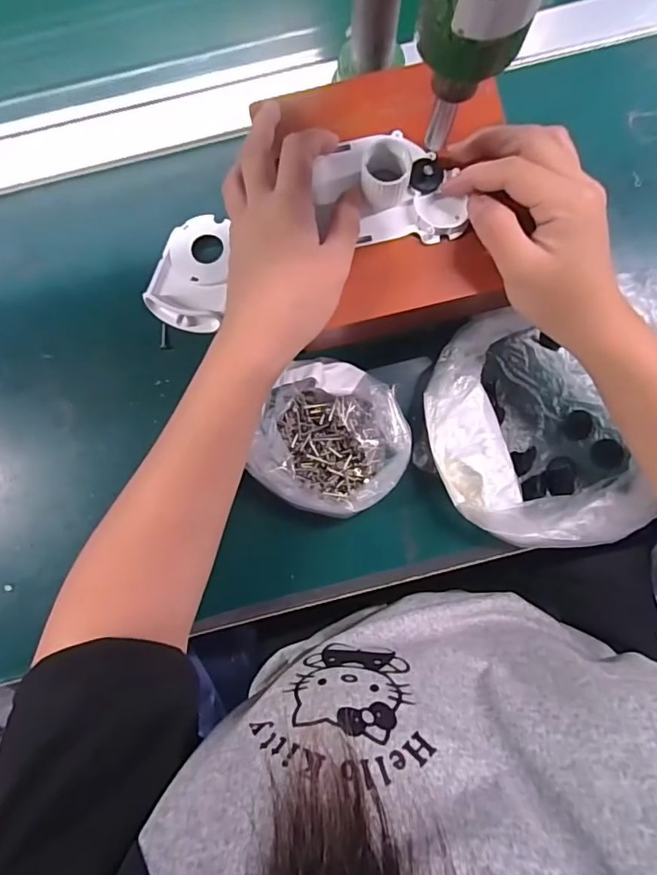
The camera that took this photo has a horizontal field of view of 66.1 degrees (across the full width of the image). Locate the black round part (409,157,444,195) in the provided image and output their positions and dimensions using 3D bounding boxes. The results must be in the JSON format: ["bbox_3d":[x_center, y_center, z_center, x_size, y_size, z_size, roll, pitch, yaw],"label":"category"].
[{"bbox_3d":[0.058,-0.155,0.296,0.019,0.010,0.022,8,87,1],"label":"black round part"}]

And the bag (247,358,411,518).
[{"bbox_3d":[0.006,0.001,0.340,0.092,0.030,0.097,15,84,2],"label":"bag"}]

